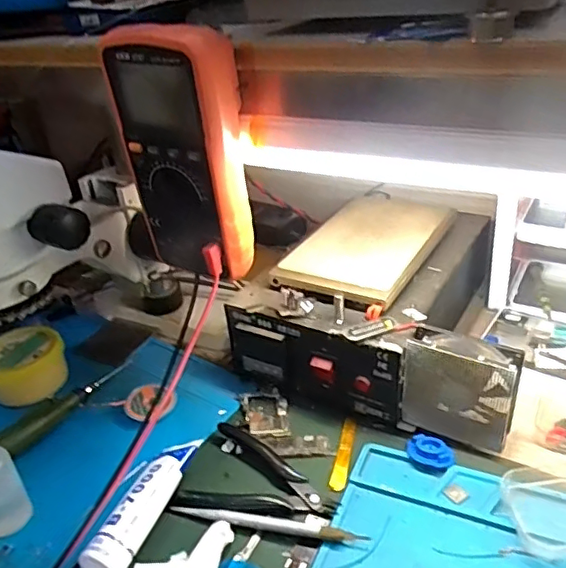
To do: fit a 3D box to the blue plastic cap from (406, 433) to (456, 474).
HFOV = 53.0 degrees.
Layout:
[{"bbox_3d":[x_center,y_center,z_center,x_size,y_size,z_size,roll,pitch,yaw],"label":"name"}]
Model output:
[{"bbox_3d":[0.114,0.130,0.437,0.031,0.009,0.032,-5,30,3],"label":"blue plastic cap"}]

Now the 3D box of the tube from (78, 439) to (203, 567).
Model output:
[{"bbox_3d":[-0.102,0.165,0.402,0.025,0.028,0.132,7,33,22],"label":"tube"}]

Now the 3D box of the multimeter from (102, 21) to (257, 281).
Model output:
[{"bbox_3d":[-0.072,-0.090,0.406,0.087,0.173,0.044,9,34,26],"label":"multimeter"}]

